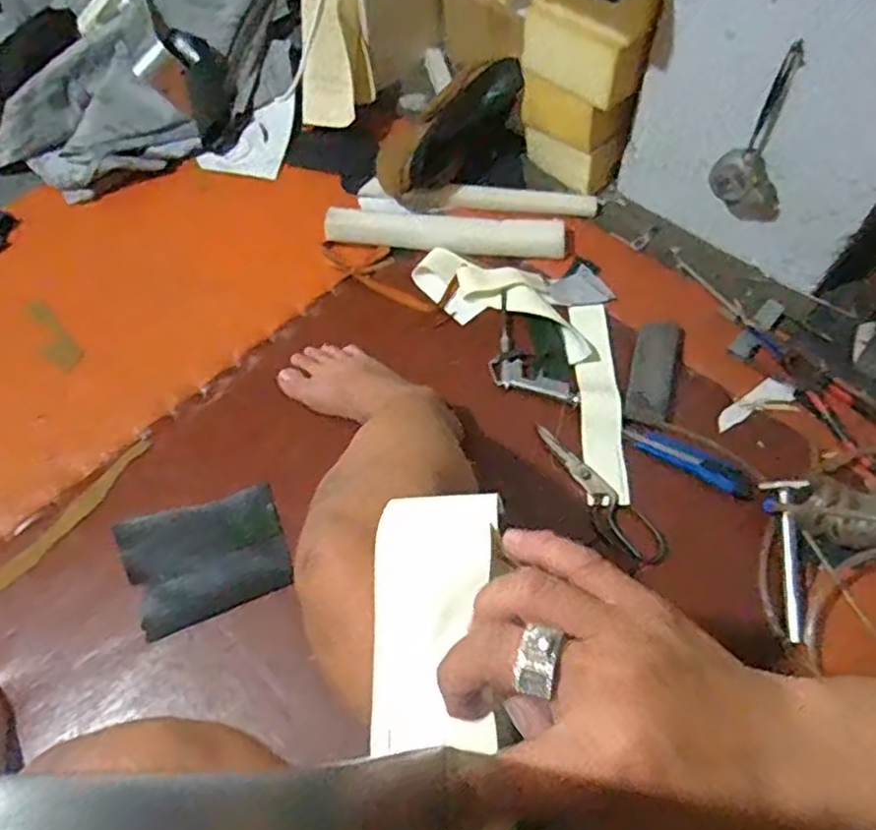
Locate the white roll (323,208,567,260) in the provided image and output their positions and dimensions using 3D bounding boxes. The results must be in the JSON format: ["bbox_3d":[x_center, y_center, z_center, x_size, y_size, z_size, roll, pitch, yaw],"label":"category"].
[{"bbox_3d":[0.009,-0.252,0.968,0.335,0.034,0.049,5,61,6],"label":"white roll"}]

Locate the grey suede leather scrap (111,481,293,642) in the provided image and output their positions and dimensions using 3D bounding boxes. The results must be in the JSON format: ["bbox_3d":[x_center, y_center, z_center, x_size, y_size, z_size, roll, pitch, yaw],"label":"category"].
[{"bbox_3d":[-0.258,0.148,0.755,0.174,0.043,0.139,-21,62,-9],"label":"grey suede leather scrap"}]

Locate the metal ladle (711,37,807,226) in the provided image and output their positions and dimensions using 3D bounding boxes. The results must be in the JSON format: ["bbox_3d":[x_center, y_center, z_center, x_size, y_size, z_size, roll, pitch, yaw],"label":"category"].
[{"bbox_3d":[0.381,-0.314,0.808,0.092,0.206,0.048,21,61,12],"label":"metal ladle"}]

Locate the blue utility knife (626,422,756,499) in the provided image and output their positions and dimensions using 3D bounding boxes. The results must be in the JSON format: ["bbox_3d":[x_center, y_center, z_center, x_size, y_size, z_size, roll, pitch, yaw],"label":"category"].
[{"bbox_3d":[0.288,0.051,0.799,0.153,0.020,0.028,28,66,17],"label":"blue utility knife"}]

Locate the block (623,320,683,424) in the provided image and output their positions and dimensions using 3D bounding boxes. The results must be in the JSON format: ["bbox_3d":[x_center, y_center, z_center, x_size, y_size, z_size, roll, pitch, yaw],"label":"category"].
[{"bbox_3d":[0.264,-0.055,0.852,0.056,0.029,0.147,16,63,11],"label":"block"}]

